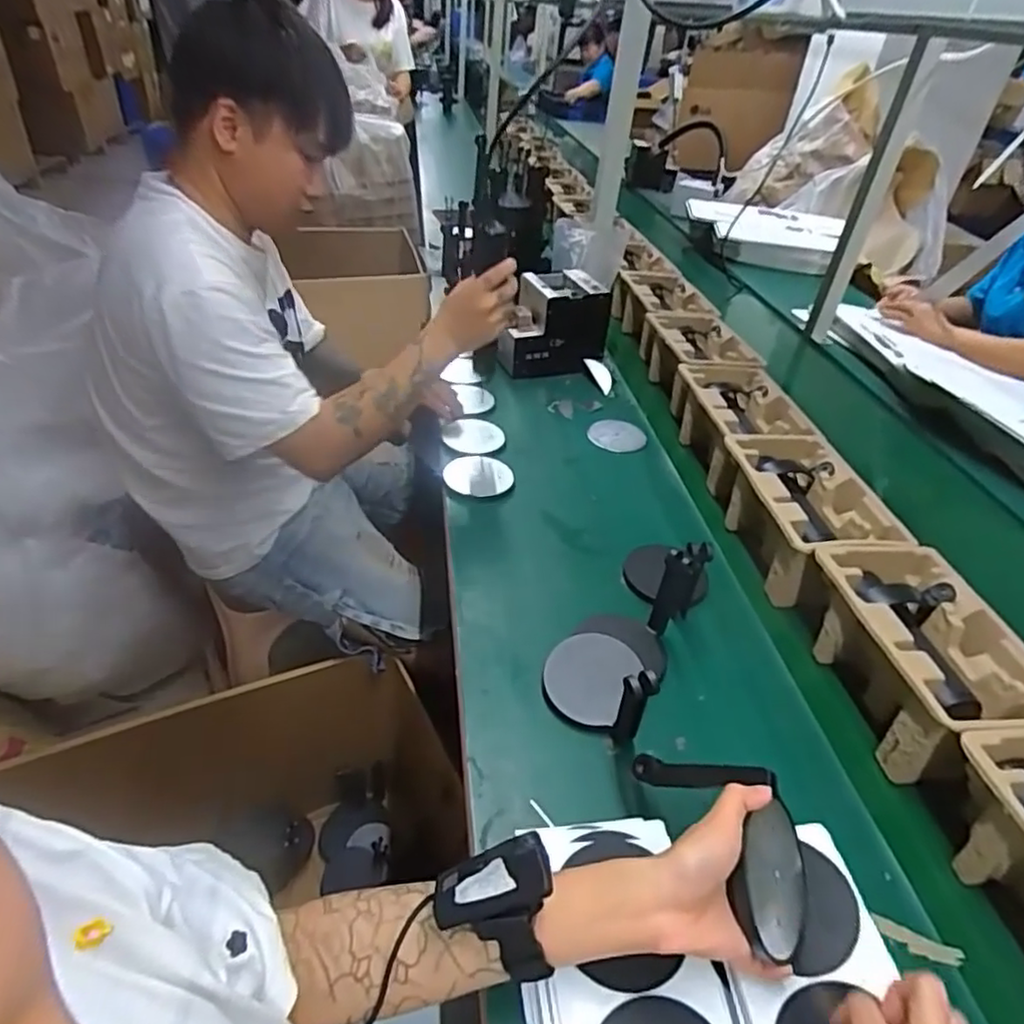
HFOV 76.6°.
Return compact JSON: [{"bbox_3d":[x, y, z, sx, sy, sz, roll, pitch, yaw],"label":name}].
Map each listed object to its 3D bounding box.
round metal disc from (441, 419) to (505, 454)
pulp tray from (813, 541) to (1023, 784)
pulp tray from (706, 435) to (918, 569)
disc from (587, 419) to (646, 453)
[{"bbox_3d":[-0.062,-0.120,0.989,0.090,0.013,0.090,3,40,-3],"label":"round metal disc"},{"bbox_3d":[0.403,0.137,0.650,0.144,0.092,0.232,-4,41,-11],"label":"pulp tray"},{"bbox_3d":[0.363,0.002,0.837,0.151,0.113,0.240,-1,41,-8],"label":"pulp tray"},{"bbox_3d":[0.168,-0.124,1.036,0.089,0.005,0.094,3,40,-3],"label":"disc"}]

